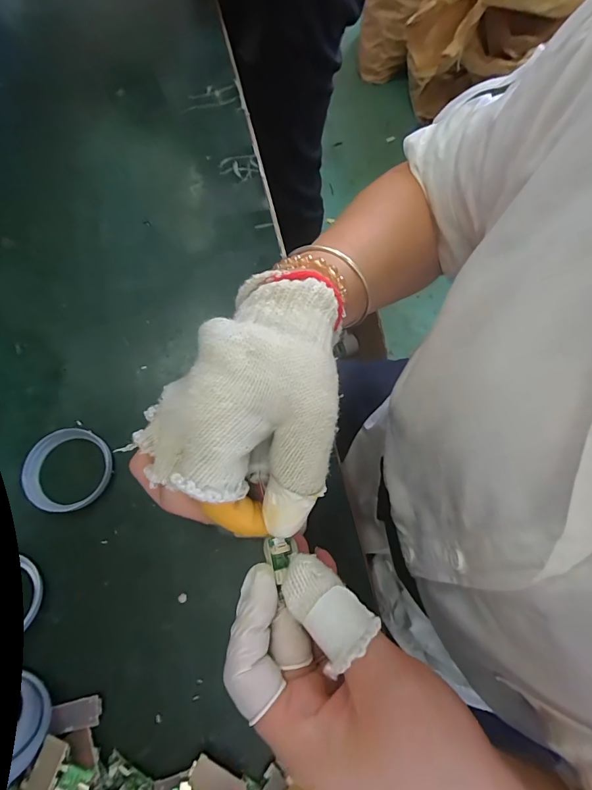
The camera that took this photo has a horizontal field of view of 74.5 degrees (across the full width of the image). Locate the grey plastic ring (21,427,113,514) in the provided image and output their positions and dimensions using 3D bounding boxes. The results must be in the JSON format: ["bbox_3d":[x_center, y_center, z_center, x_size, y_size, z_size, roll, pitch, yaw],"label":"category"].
[{"bbox_3d":[-0.166,0.054,0.284,0.058,0.011,0.059,0,69,1],"label":"grey plastic ring"}]

